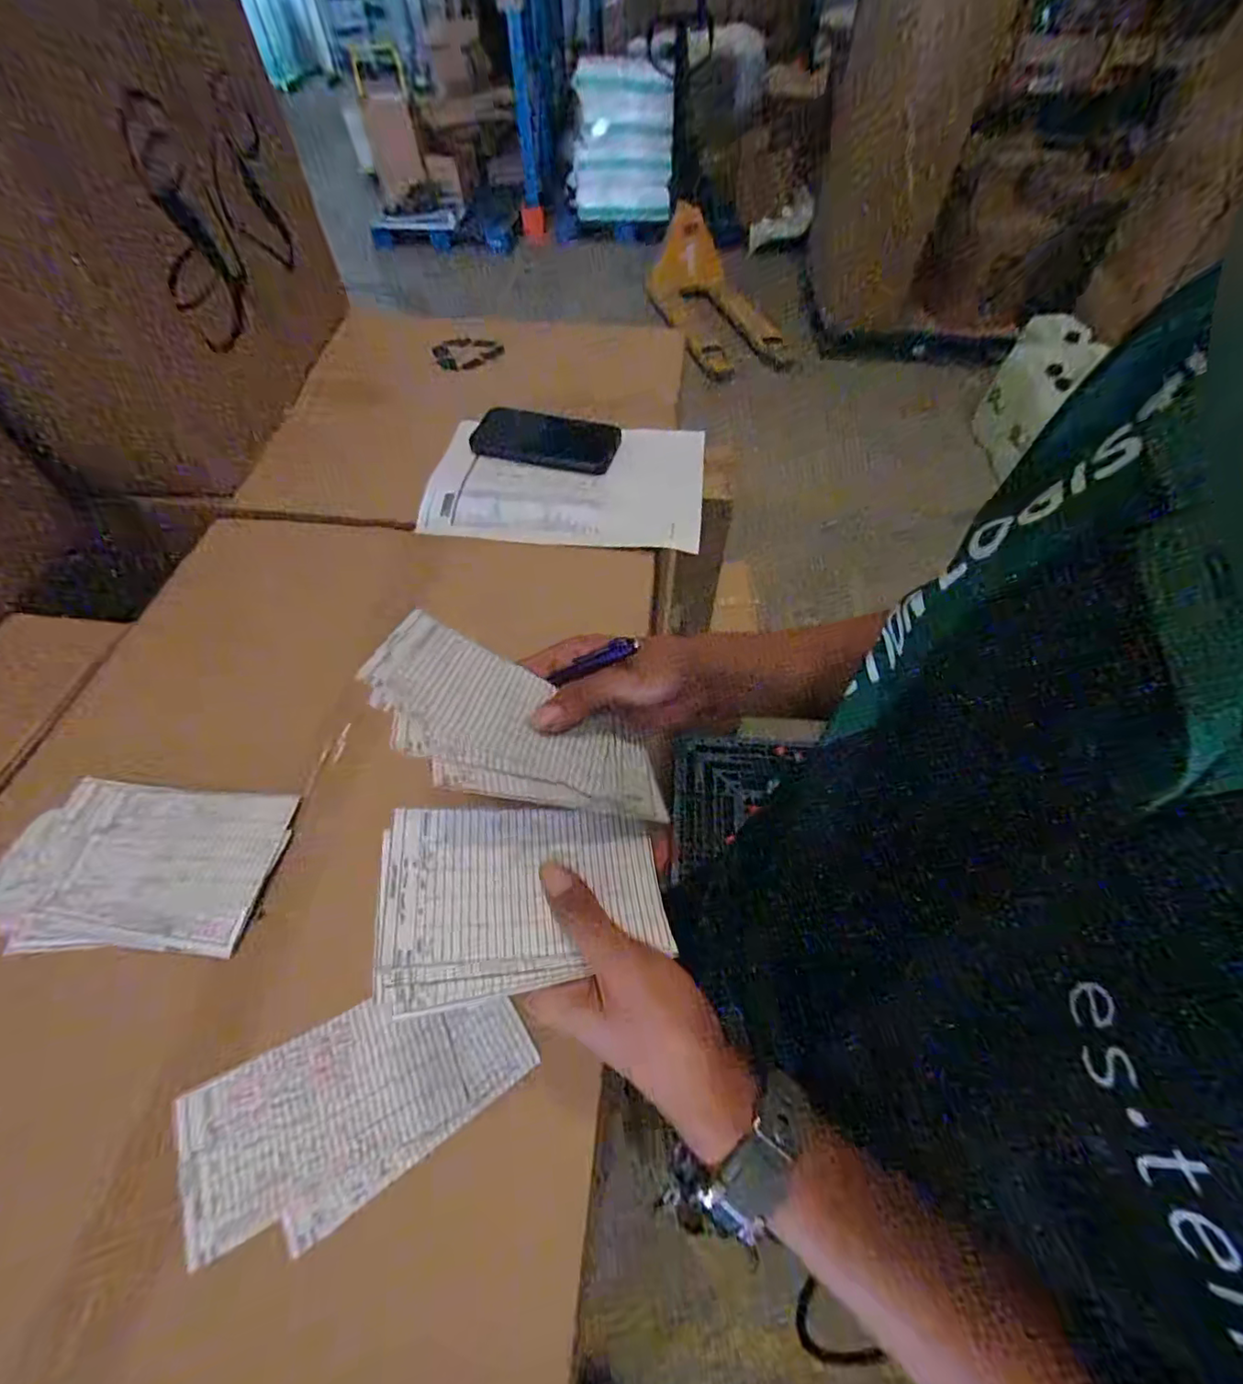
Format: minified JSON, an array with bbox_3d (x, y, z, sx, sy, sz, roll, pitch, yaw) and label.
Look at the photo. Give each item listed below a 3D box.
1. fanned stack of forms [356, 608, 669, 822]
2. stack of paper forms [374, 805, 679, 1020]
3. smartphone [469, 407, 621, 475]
[{"bbox_3d":[-0.056,0.023,0.335,0.180,0.015,0.110,26,35,-16],"label":"fanned stack of forms"},{"bbox_3d":[-0.048,0.105,0.304,0.147,0.005,0.097,3,51,-24],"label":"stack of paper forms"},{"bbox_3d":[-0.089,-0.300,0.671,0.165,0.018,0.081,9,56,6],"label":"smartphone"}]

